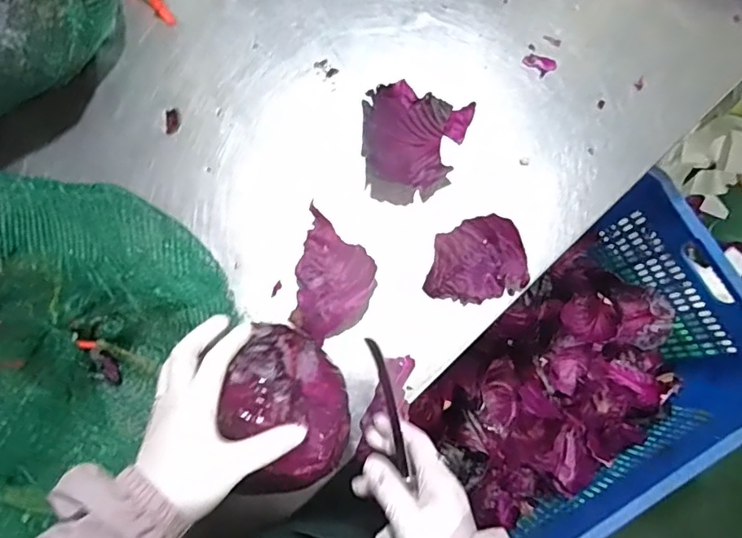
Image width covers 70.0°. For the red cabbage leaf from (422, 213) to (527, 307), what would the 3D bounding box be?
[{"bbox_3d":[0.105,-0.007,0.552,0.100,0.028,0.082,-17,77,-3],"label":"red cabbage leaf"}]

